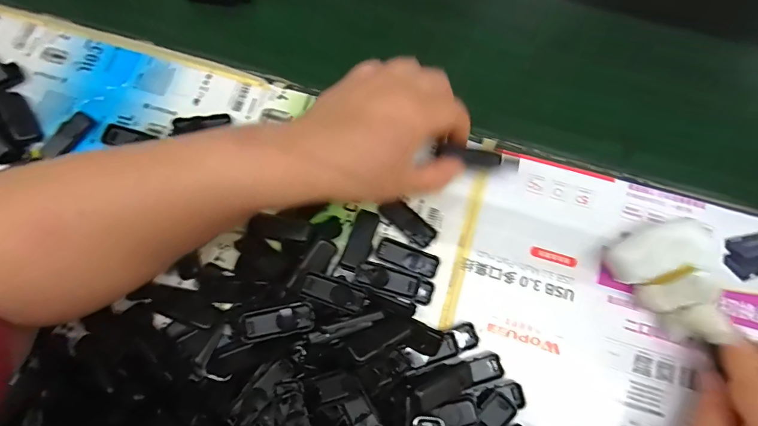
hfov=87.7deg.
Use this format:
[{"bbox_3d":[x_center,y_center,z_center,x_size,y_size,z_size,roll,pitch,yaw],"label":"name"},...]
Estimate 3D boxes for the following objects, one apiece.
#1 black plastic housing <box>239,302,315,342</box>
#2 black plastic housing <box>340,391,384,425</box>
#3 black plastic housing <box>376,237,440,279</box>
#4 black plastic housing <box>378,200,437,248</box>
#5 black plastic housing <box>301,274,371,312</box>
[{"bbox_3d":[-0.066,0.070,0.257,0.046,0.007,0.019,-9,75,-4],"label":"black plastic housing"},{"bbox_3d":[-0.009,0.127,0.236,0.019,0.008,0.035,-28,77,-9],"label":"black plastic housing"},{"bbox_3d":[0.021,0.032,0.283,0.044,0.004,0.018,20,75,4],"label":"black plastic housing"},{"bbox_3d":[0.022,0.006,0.294,0.044,0.006,0.017,41,78,9],"label":"black plastic housing"},{"bbox_3d":[-0.030,0.053,0.263,0.044,0.009,0.017,16,75,3],"label":"black plastic housing"}]

